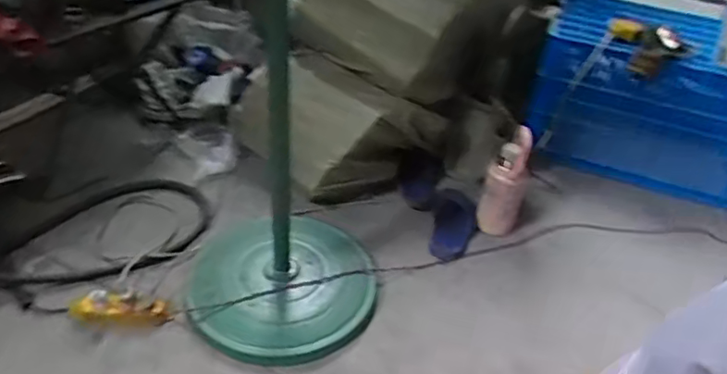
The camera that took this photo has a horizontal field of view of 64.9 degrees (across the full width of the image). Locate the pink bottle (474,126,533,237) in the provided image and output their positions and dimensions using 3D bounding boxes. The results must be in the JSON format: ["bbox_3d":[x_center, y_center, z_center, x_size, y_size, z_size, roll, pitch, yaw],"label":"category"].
[{"bbox_3d":[0.365,-0.009,1.446,0.098,0.298,0.104,21,39,17],"label":"pink bottle"}]

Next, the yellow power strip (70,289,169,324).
[{"bbox_3d":[-0.494,0.240,1.150,0.206,0.061,0.055,6,37,-2],"label":"yellow power strip"}]

